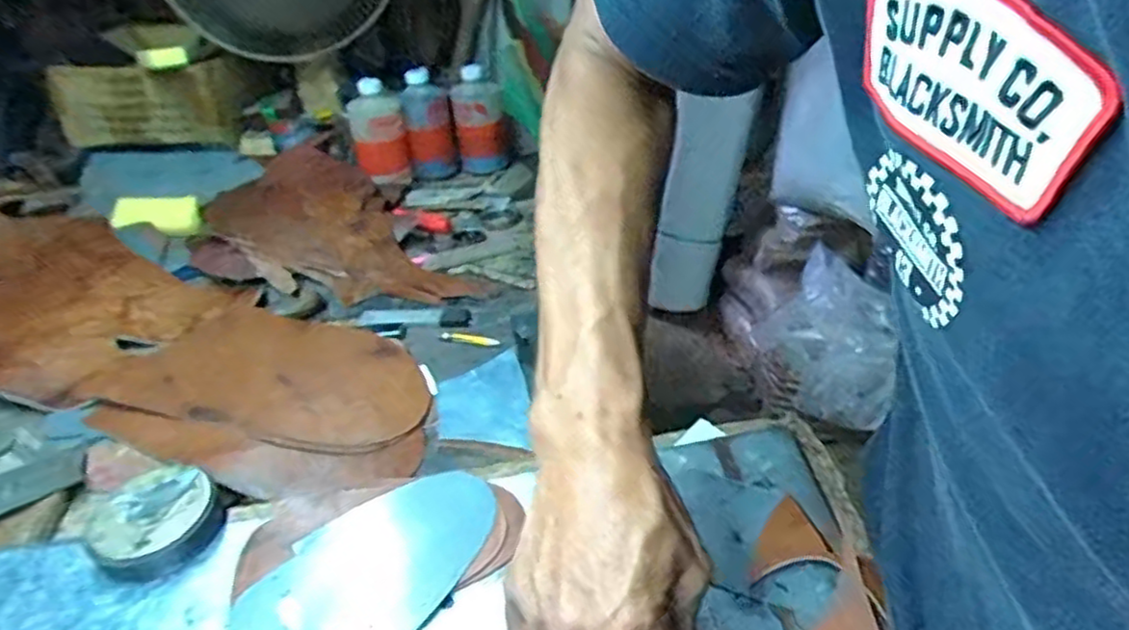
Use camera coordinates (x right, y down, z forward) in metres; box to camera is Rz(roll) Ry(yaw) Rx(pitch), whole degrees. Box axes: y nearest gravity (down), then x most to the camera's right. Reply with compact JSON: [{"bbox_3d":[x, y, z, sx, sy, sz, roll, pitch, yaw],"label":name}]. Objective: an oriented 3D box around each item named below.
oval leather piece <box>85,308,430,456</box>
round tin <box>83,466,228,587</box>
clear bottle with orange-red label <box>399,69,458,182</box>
[{"bbox_3d":[-0.261,0.046,0.643,0.316,0.009,0.177,11,34,19],"label":"oval leather piece"},{"bbox_3d":[-0.264,0.137,0.462,0.068,0.032,0.074,-1,32,1],"label":"round tin"},{"bbox_3d":[-0.198,-0.274,1.045,0.067,0.151,0.058,-7,33,-7],"label":"clear bottle with orange-red label"}]

